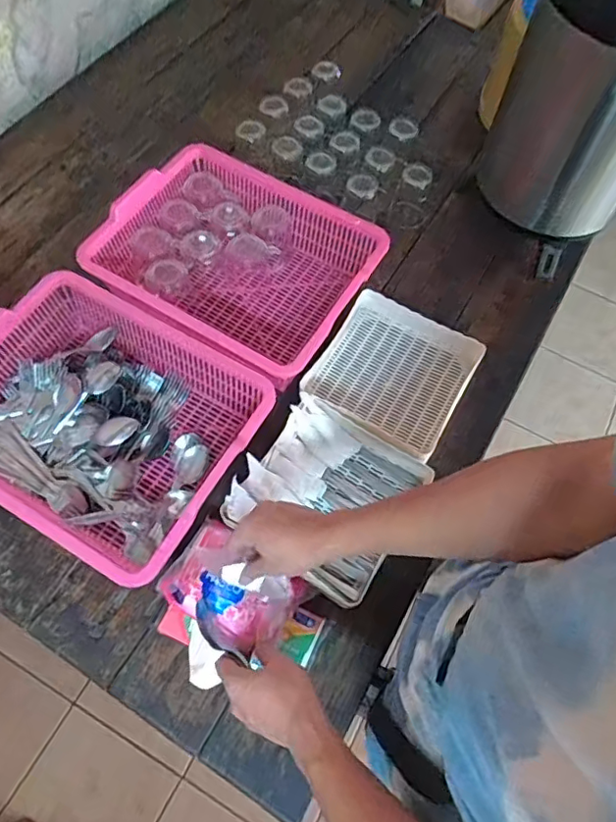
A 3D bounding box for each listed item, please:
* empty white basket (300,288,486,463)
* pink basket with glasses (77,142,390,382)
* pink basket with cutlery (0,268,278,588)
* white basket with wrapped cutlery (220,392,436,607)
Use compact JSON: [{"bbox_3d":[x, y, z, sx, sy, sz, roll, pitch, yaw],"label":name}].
[{"bbox_3d":[0.124,-0.056,0.833,0.213,0.059,0.210,30,67,12],"label":"empty white basket"},{"bbox_3d":[-0.108,-0.224,0.876,0.378,0.132,0.300,29,66,11],"label":"pink basket with glasses"},{"bbox_3d":[-0.282,0.016,0.760,0.391,0.115,0.309,29,66,11],"label":"pink basket with cutlery"},{"bbox_3d":[0.027,0.112,0.746,0.209,0.058,0.211,32,67,13],"label":"white basket with wrapped cutlery"}]

